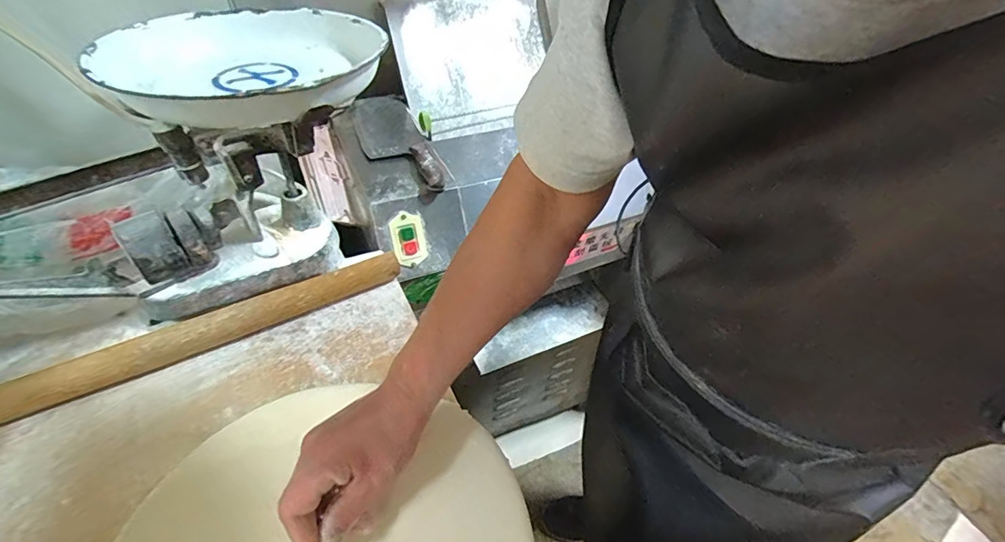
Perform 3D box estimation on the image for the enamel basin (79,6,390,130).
[{"bbox_3d":[-0.257,-0.214,0.462,0.247,0.039,0.261,0,44,-5],"label":"enamel basin"}]

